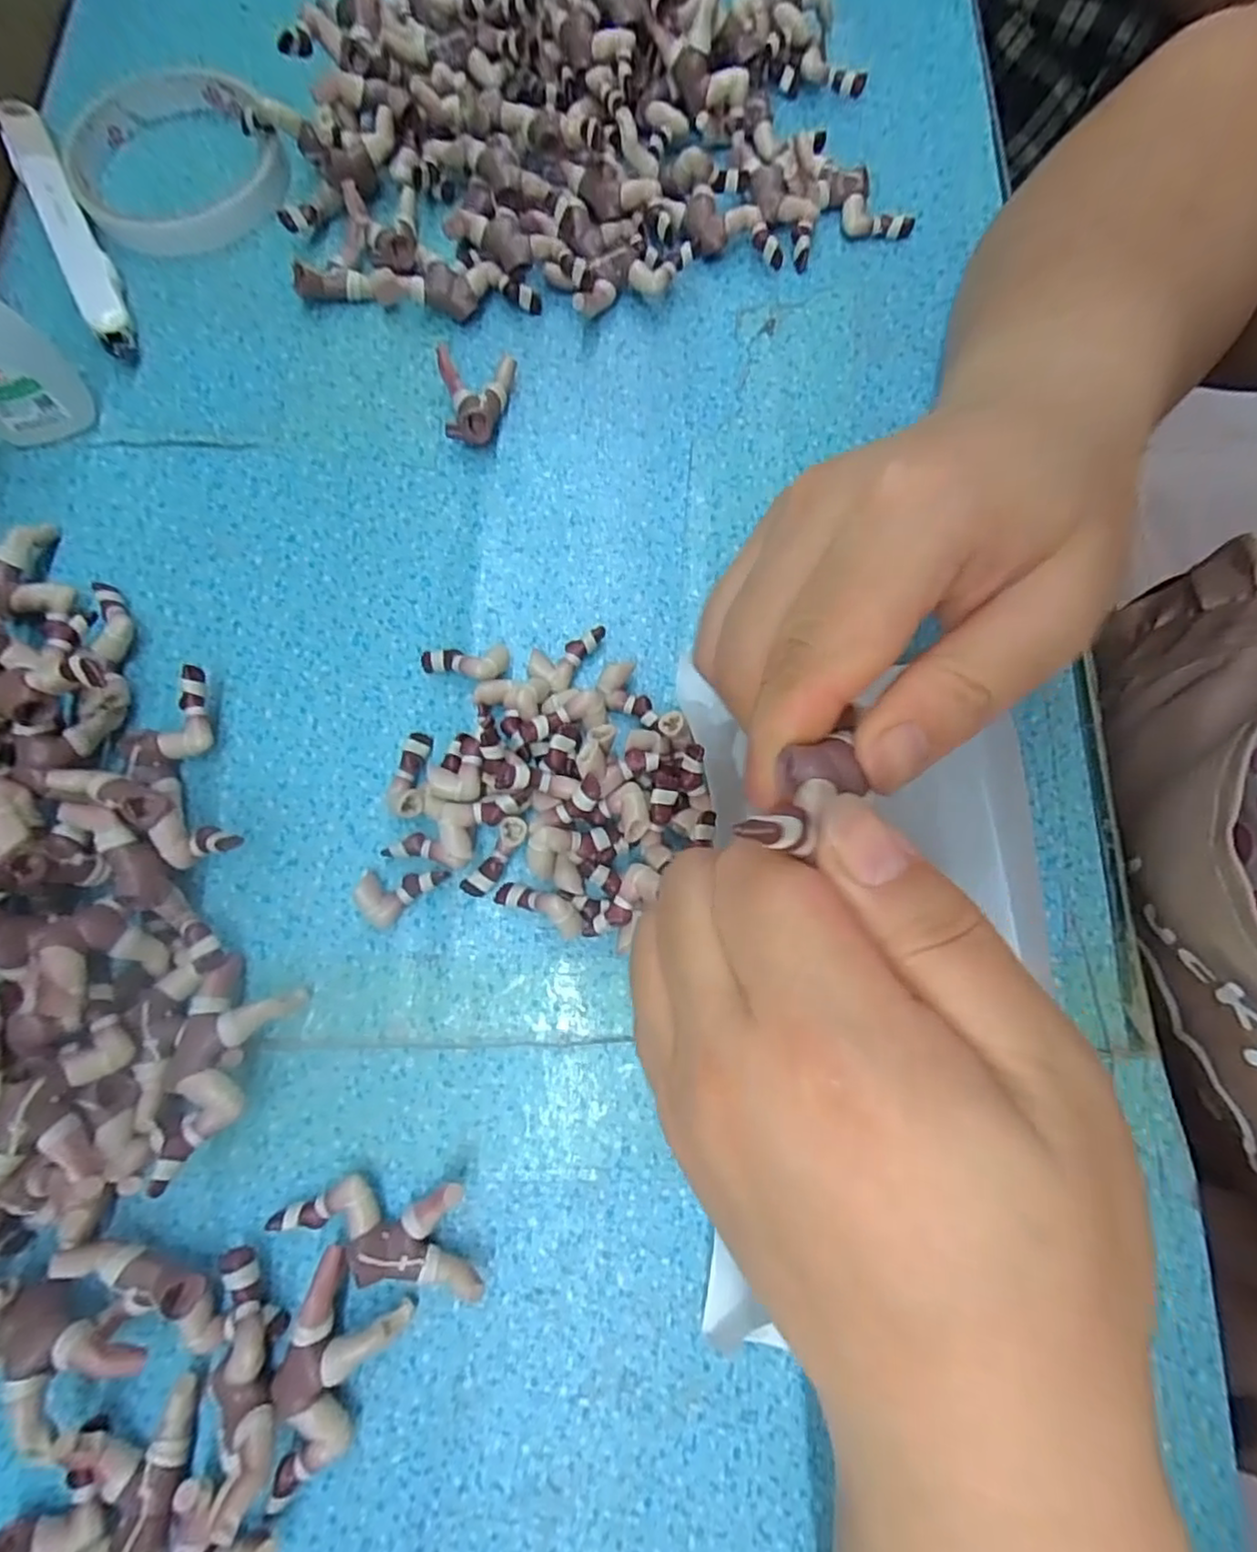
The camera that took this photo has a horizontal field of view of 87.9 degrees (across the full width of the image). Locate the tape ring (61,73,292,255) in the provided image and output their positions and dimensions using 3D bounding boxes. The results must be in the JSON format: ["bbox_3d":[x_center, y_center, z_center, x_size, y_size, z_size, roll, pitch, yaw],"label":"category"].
[{"bbox_3d":[-0.189,-0.261,0.271,0.081,0.014,0.095,-22,78,-6],"label":"tape ring"}]

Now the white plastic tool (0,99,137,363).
[{"bbox_3d":[-0.222,-0.219,0.258,0.015,0.017,0.132,-27,78,-7],"label":"white plastic tool"}]

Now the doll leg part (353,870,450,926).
[{"bbox_3d":[-0.070,0.038,0.202,0.027,0.008,0.016,0,76,-1],"label":"doll leg part"}]

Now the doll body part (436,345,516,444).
[{"bbox_3d":[-0.054,-0.138,0.241,0.026,0.015,0.035,-7,76,-3],"label":"doll body part"}]

